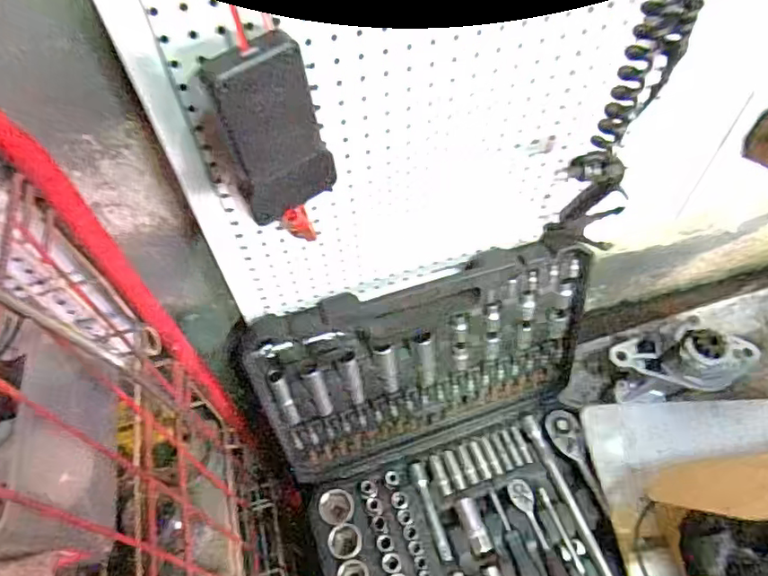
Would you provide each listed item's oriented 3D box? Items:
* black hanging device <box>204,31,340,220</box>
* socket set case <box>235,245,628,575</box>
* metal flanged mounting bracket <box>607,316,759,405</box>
[{"bbox_3d":[-0.066,-0.095,0.345,0.062,0.118,0.020,-40,64,-21],"label":"black hanging device"},{"bbox_3d":[0.102,0.197,0.594,0.371,0.280,0.374,-21,59,-11],"label":"socket set case"},{"bbox_3d":[0.407,0.093,0.742,0.189,0.083,0.090,-11,57,-5],"label":"metal flanged mounting bracket"}]

